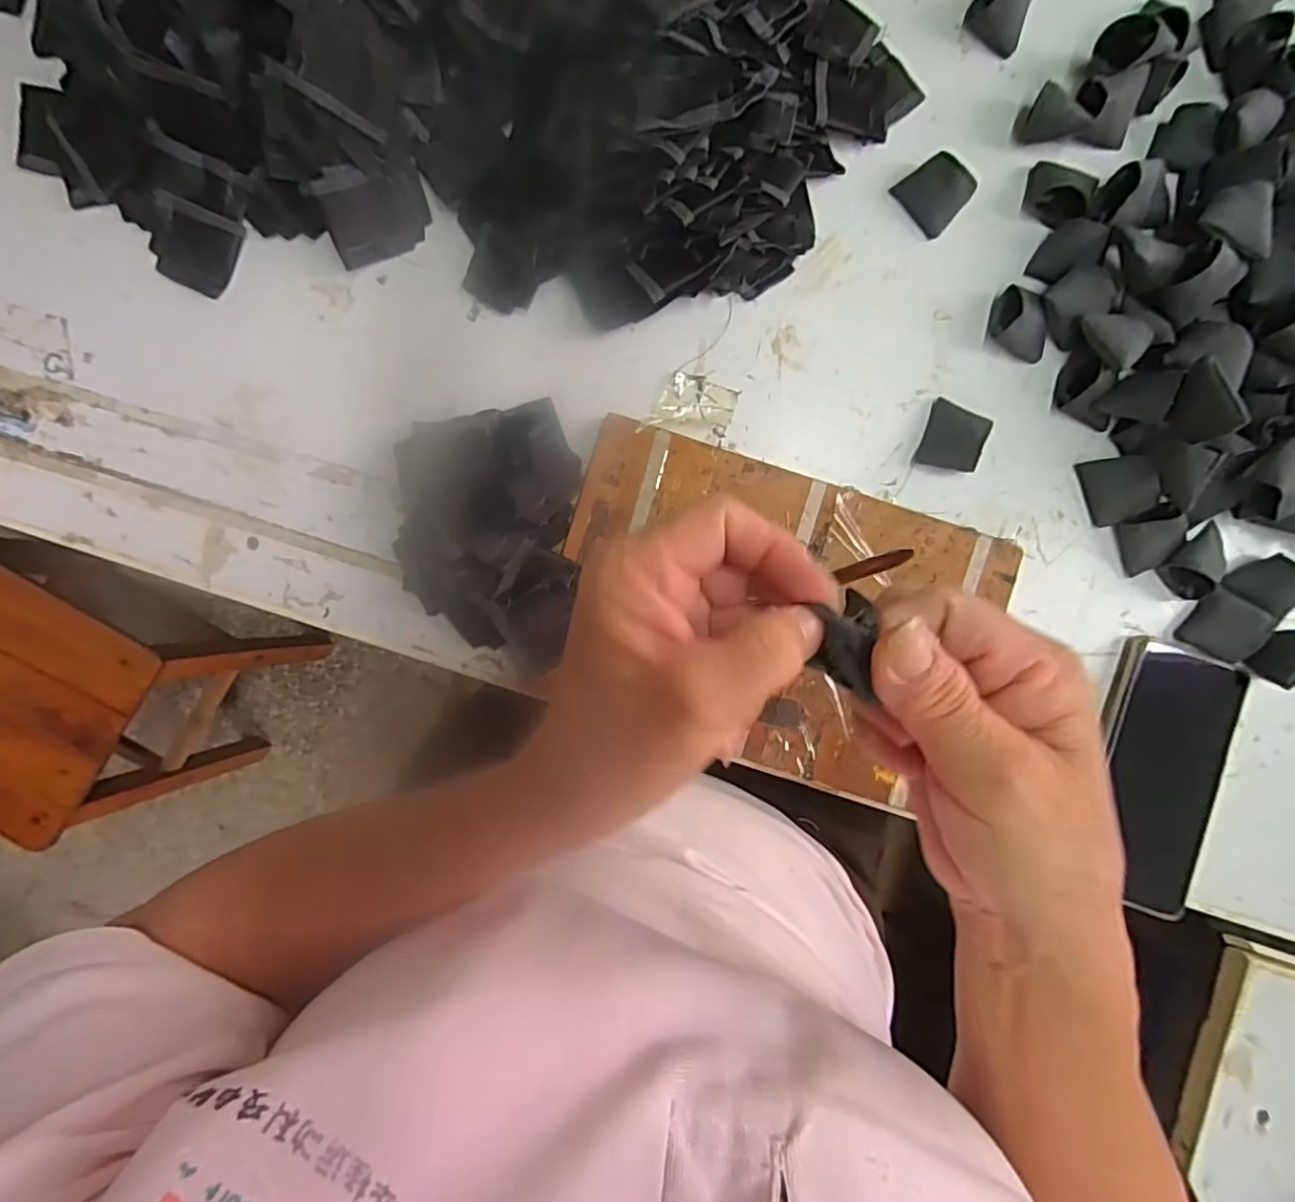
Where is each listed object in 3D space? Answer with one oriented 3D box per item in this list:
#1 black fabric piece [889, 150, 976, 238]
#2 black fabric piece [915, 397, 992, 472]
[{"bbox_3d":[0.181,-0.259,0.405,0.040,0.020,0.032,44,89,0],"label":"black fabric piece"},{"bbox_3d":[0.191,-0.103,0.398,0.031,0.020,0.041,18,89,-1],"label":"black fabric piece"}]

